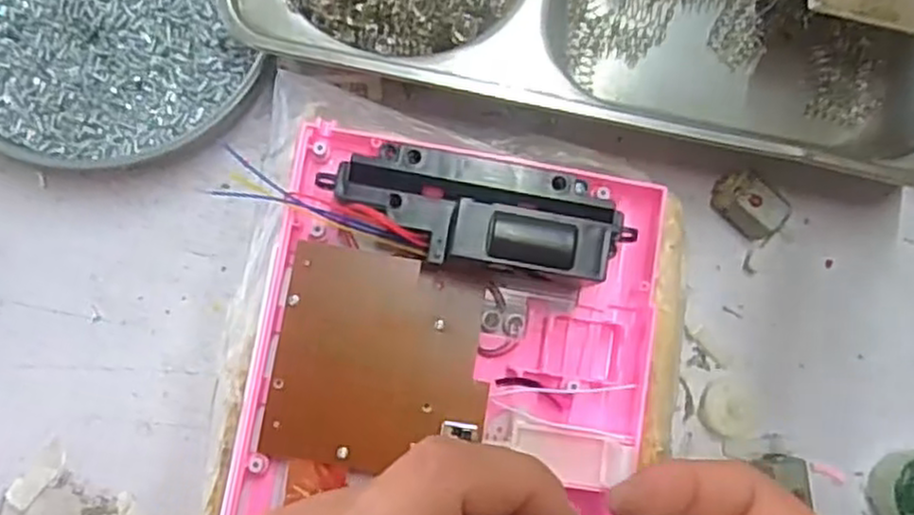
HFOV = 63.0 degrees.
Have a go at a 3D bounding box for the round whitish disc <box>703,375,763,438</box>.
[{"bbox_3d":[0.112,0.060,0.300,0.025,0.007,0.024,1,85,-4],"label":"round whitish disc"}]

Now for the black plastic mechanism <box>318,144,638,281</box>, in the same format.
[{"bbox_3d":[0.008,-0.016,0.249,0.098,0.031,0.039,7,83,-4],"label":"black plastic mechanism"}]

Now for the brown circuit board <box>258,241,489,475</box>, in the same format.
[{"bbox_3d":[-0.025,0.036,0.255,0.071,0.006,0.071,9,83,-3],"label":"brown circuit board"}]

